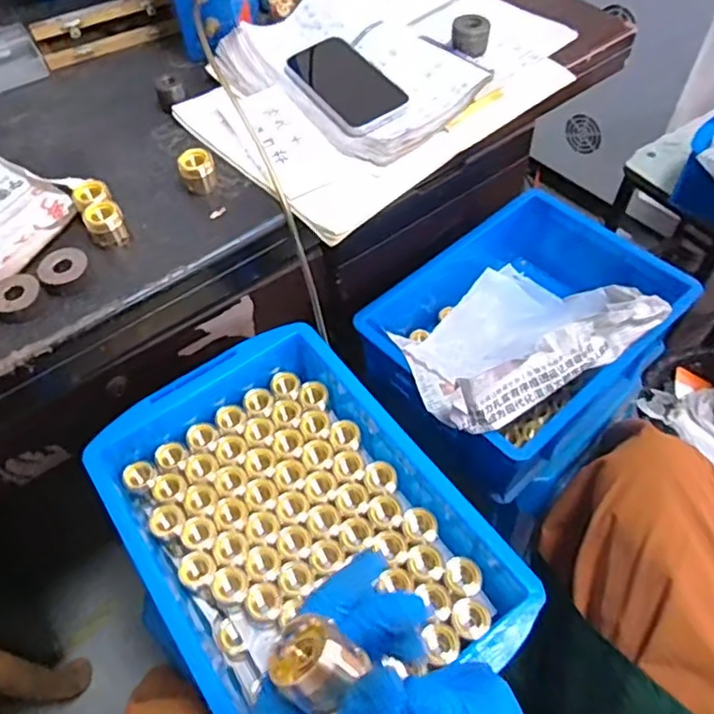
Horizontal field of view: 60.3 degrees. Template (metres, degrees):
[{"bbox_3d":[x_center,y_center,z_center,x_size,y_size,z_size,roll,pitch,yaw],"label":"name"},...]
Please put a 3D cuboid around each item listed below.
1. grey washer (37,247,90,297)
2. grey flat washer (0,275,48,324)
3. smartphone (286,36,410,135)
[{"bbox_3d":[-0.244,-0.071,0.513,0.037,0.013,0.042,-18,57,-9],"label":"grey washer"},{"bbox_3d":[-0.274,-0.046,0.498,0.039,0.017,0.041,-1,56,2],"label":"grey flat washer"},{"bbox_3d":[-0.013,-0.285,0.635,0.071,0.016,0.161,-29,59,-15],"label":"smartphone"}]

